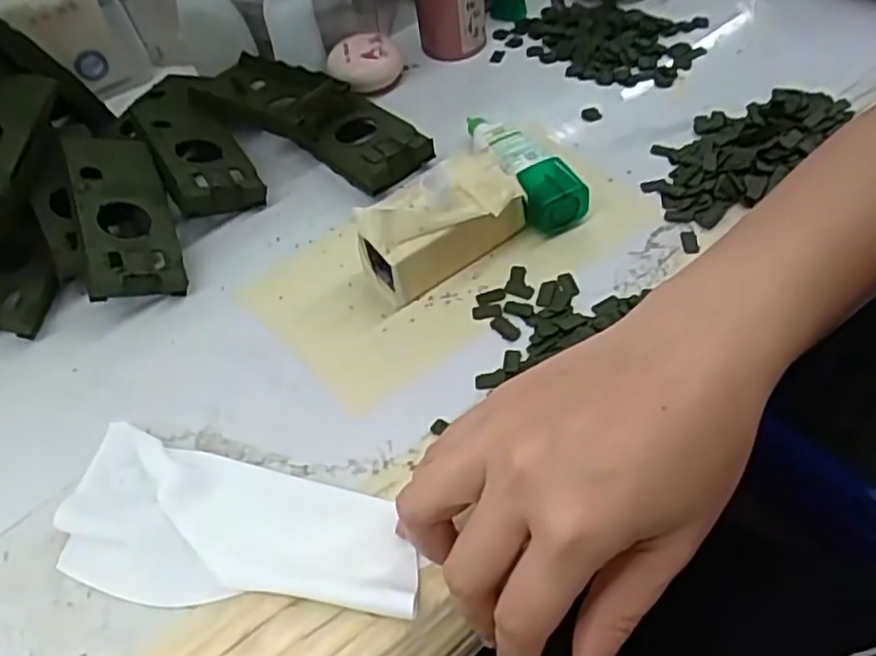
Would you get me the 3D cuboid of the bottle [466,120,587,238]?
[{"bbox_3d":[0.042,-0.089,0.386,0.031,0.024,0.090,-28,53,-13],"label":"bottle"}]

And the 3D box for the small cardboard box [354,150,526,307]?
[{"bbox_3d":[0.002,-0.052,0.357,0.081,0.046,0.044,-31,55,-15],"label":"small cardboard box"}]

